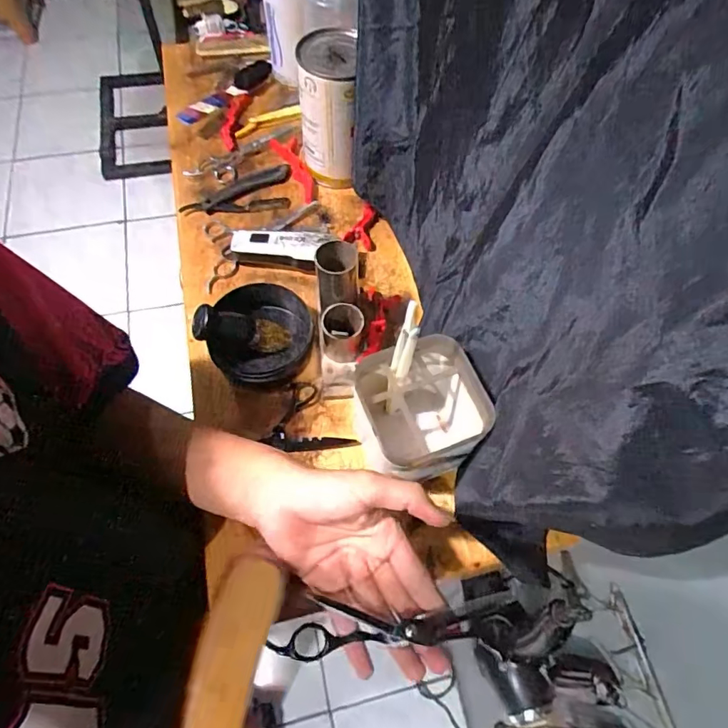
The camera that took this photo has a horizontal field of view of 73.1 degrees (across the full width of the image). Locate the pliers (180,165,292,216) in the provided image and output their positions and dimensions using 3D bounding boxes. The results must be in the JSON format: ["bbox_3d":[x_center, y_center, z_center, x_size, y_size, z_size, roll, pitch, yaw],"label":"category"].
[{"bbox_3d":[-0.149,-0.203,0.585,0.130,0.009,0.061,-12,63,-9],"label":"pliers"}]

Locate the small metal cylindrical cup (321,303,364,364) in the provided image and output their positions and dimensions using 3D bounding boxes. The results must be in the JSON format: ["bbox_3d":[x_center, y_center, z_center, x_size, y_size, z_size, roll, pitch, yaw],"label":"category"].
[{"bbox_3d":[-0.021,-0.027,0.460,0.037,0.050,0.035,-4,62,-5],"label":"small metal cylindrical cup"}]

